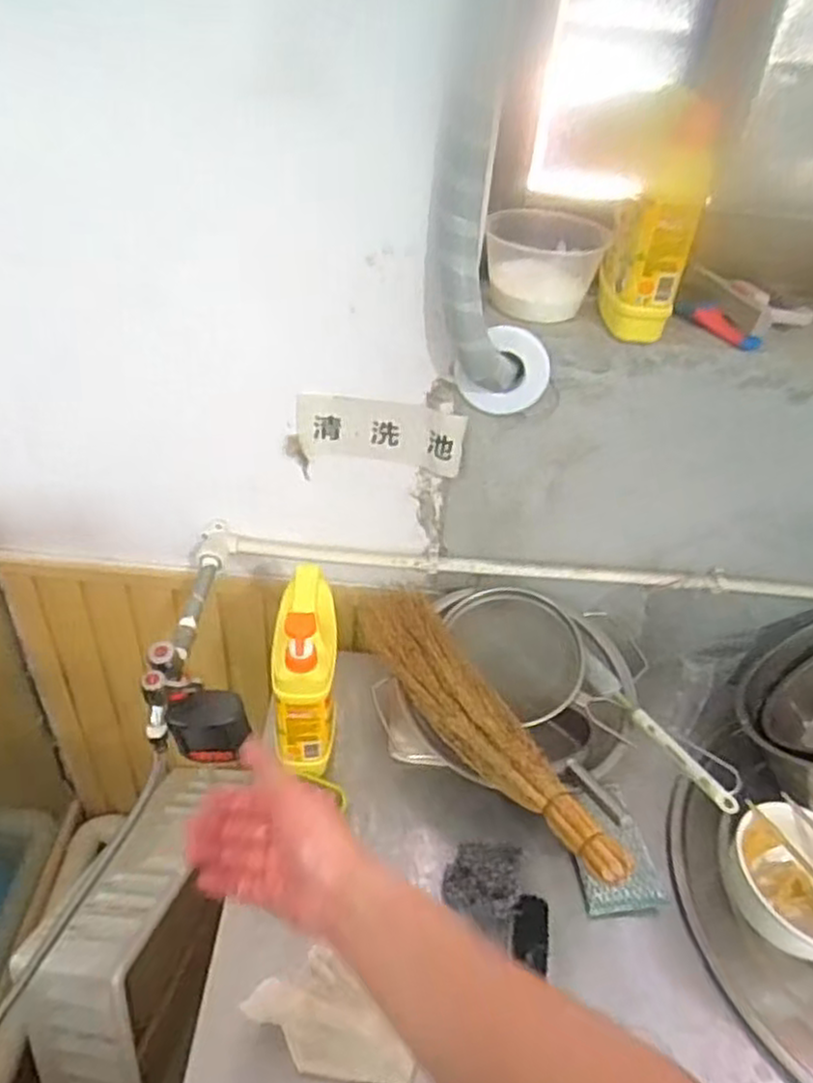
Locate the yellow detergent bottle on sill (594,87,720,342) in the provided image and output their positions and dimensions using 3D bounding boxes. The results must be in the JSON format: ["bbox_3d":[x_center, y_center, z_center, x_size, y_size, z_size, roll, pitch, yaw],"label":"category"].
[{"bbox_3d":[0.239,-0.307,0.723,0.063,0.208,0.070,5,40,-1],"label":"yellow detergent bottle on sill"}]

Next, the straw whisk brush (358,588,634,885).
[{"bbox_3d":[0.089,0.201,0.832,0.106,0.053,0.403,-21,47,-29],"label":"straw whisk brush"}]

